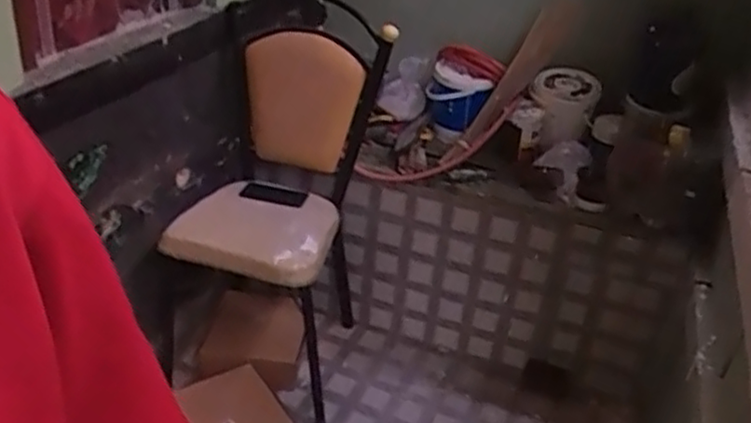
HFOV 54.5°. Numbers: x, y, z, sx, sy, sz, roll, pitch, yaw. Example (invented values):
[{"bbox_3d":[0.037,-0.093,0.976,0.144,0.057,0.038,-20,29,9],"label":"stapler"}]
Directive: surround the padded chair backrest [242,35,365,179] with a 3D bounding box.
[{"bbox_3d":[-0.183,-0.268,1.811,0.316,0.323,0.024,12,19,23],"label":"padded chair backrest"}]

